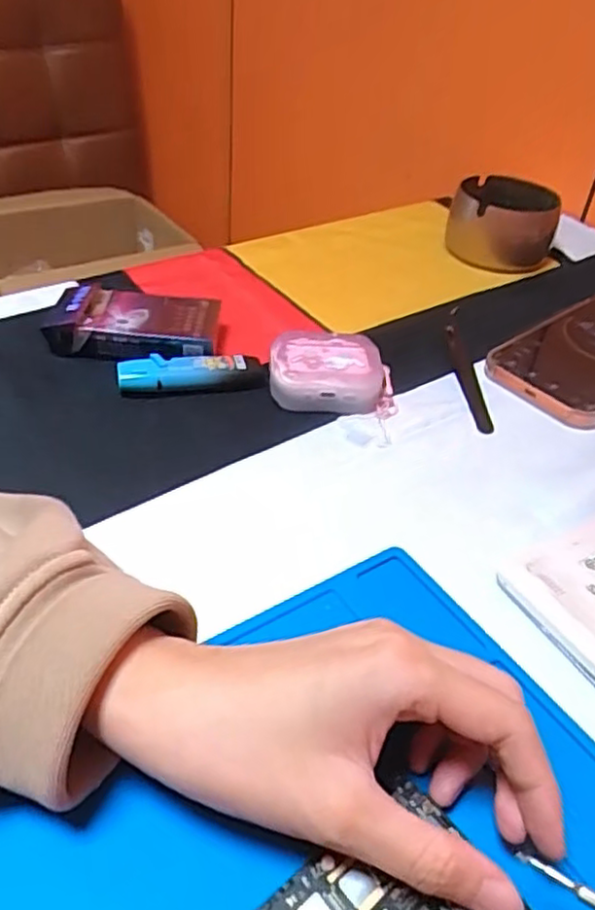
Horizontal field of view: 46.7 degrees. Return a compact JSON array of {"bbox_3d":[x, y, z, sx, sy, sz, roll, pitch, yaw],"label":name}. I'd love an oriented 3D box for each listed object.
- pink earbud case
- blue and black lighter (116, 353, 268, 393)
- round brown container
[{"bbox_3d":[0.021,-0.047,0.401,0.072,0.031,0.041,6,42,1],"label":"pink earbud case"},{"bbox_3d":[-0.061,-0.047,0.406,0.085,0.018,0.020,-5,43,-10],"label":"blue and black lighter"},{"bbox_3d":[0.169,-0.192,0.574,0.086,0.061,0.076,15,42,10],"label":"round brown container"}]

